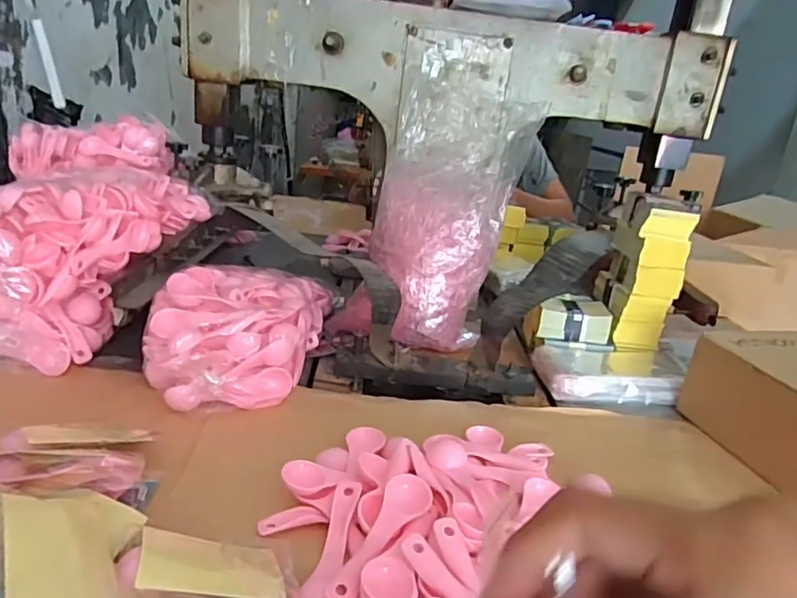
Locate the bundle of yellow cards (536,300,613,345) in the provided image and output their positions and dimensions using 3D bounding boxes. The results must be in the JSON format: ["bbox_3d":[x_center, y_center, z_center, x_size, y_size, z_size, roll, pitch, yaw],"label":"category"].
[{"bbox_3d":[0.241,0.026,0.797,0.094,0.041,0.074,7,20,2],"label":"bundle of yellow cards"}]

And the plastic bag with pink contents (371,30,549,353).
[{"bbox_3d":[0.076,-0.149,0.784,0.189,0.428,0.089,8,-13,4],"label":"plastic bag with pink contents"}]

